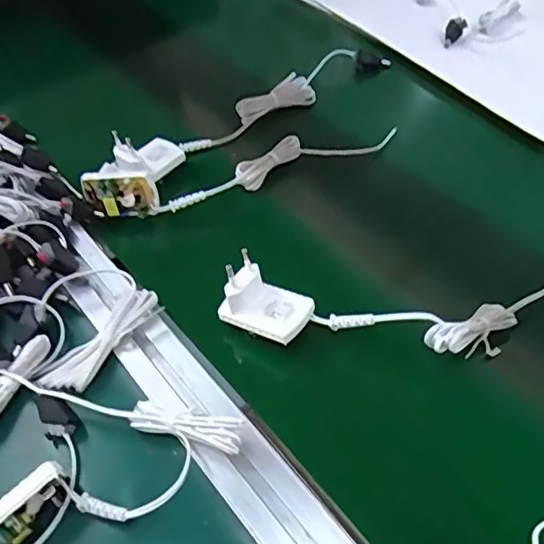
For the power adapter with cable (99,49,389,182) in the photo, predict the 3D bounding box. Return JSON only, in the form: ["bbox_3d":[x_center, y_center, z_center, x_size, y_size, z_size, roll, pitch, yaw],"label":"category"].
[{"bbox_3d":[-0.015,-0.160,0.542,0.332,0.026,0.056,-33,55,-31],"label":"power adapter with cable"}]

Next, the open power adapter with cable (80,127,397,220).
[{"bbox_3d":[-0.019,-0.093,0.486,0.276,0.034,0.051,-16,48,-18],"label":"open power adapter with cable"}]

